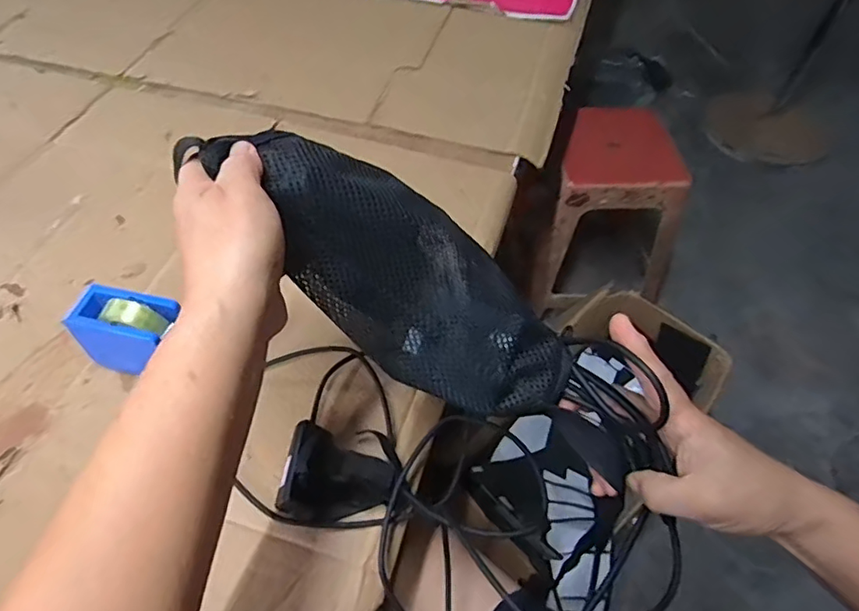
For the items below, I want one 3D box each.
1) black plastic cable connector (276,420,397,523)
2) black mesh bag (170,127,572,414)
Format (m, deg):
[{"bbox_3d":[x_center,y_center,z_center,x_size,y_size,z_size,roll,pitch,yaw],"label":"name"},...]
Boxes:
[{"bbox_3d":[-0.073,0.133,0.440,0.086,0.037,0.072,8,54,4],"label":"black plastic cable connector"},{"bbox_3d":[-0.021,-0.031,0.369,0.262,0.053,0.106,41,58,-10],"label":"black mesh bag"}]

